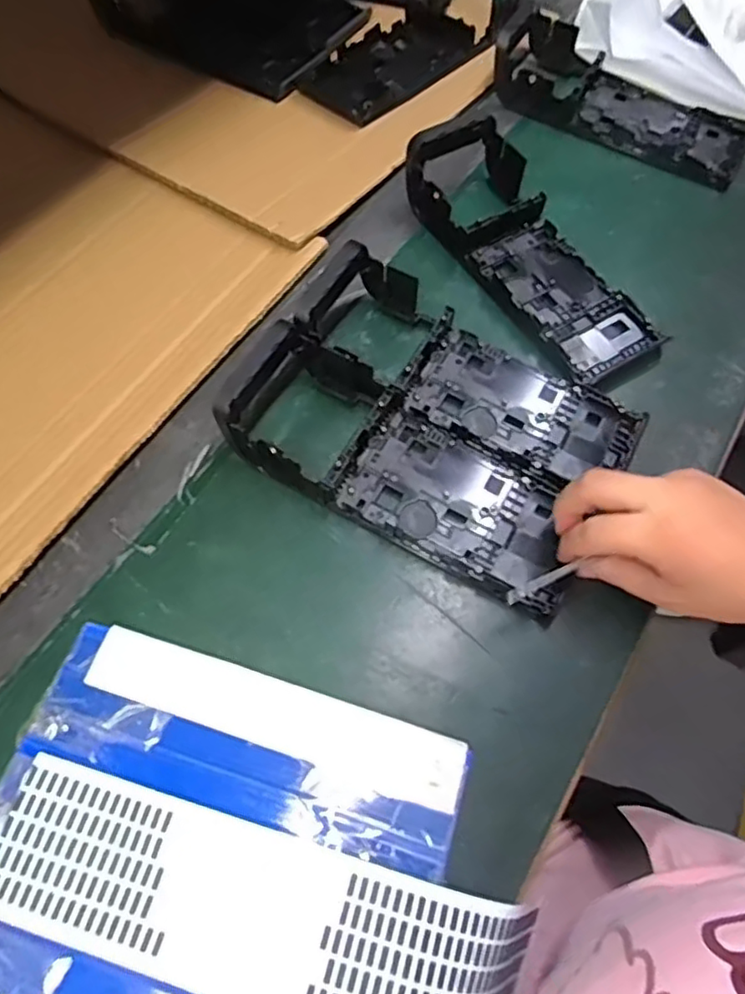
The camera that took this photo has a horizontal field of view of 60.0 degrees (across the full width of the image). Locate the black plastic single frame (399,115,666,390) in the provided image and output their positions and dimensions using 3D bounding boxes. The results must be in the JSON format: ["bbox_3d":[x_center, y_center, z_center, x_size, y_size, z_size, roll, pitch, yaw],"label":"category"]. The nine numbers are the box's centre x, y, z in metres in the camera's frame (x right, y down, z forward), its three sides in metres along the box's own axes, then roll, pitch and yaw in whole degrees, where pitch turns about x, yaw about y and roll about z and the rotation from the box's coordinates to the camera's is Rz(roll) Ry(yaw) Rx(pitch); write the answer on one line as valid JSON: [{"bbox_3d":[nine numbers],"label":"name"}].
[{"bbox_3d":[0.112,-0.177,0.439,0.080,0.046,0.202,-30,67,-15],"label":"black plastic single frame"}]

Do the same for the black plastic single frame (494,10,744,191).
[{"bbox_3d":[0.207,-0.331,0.533,0.213,0.045,0.094,29,66,14],"label":"black plastic single frame"}]

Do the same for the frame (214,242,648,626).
[{"bbox_3d":[0.040,-0.049,0.377,0.207,0.052,0.157,30,66,14],"label":"frame"}]

